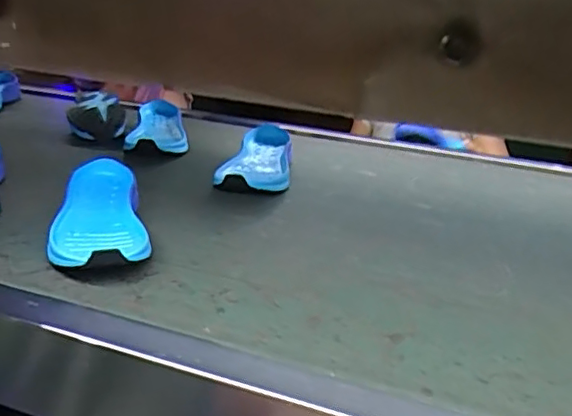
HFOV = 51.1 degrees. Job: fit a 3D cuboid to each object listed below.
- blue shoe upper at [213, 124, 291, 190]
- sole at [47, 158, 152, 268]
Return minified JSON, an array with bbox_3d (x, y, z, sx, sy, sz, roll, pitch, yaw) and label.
[{"bbox_3d":[-0.037,-0.072,0.906,0.094,0.045,0.278,6,20,3],"label":"blue shoe upper"},{"bbox_3d":[-0.204,0.010,0.652,0.101,0.043,0.251,-3,21,-20],"label":"sole"}]

